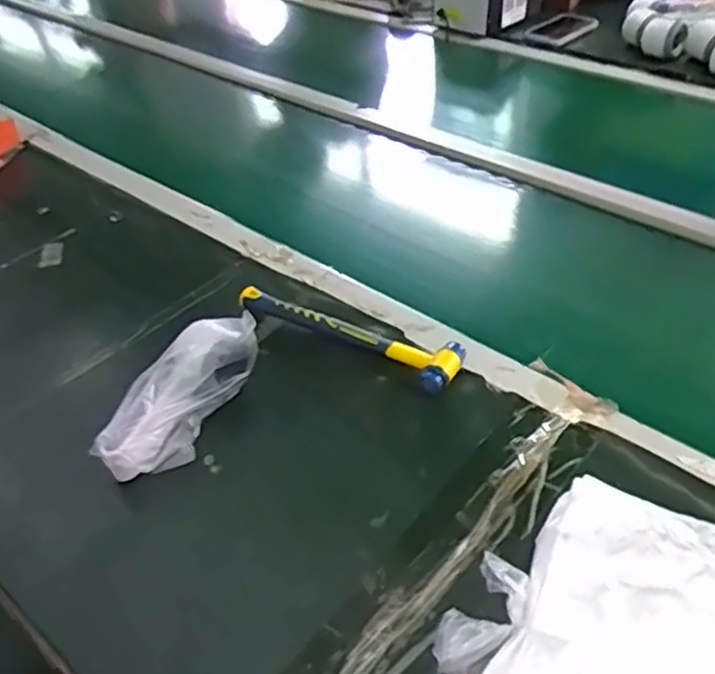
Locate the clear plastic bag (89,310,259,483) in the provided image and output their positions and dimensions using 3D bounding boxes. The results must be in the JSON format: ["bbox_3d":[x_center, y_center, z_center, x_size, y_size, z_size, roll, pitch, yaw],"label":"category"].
[{"bbox_3d":[-0.155,0.054,0.621,0.055,0.075,0.168,21,49,25],"label":"clear plastic bag"}]

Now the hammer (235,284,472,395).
[{"bbox_3d":[-0.010,-0.006,0.706,0.239,0.029,0.059,23,49,27],"label":"hammer"}]

